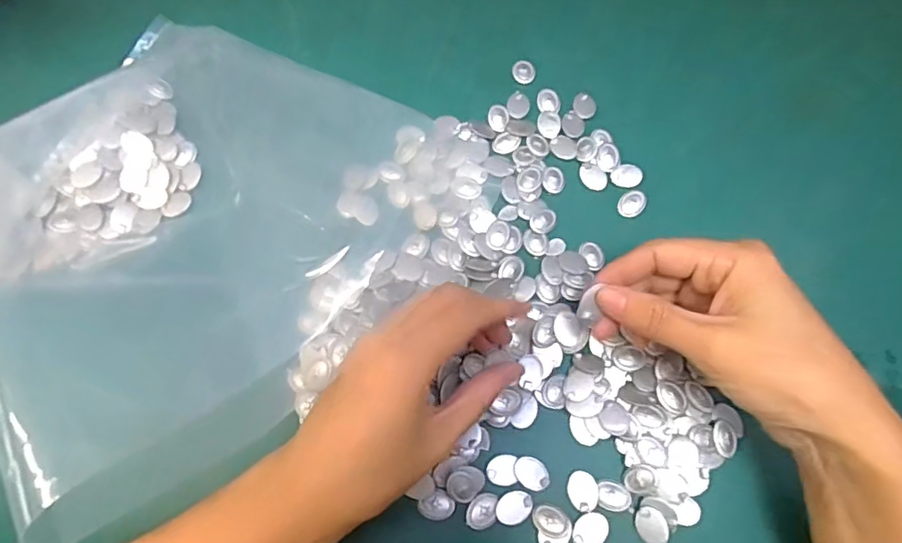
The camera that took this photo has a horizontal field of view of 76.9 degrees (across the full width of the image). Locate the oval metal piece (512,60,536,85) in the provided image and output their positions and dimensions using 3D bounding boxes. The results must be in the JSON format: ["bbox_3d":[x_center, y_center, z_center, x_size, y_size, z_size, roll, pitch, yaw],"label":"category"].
[{"bbox_3d":[0.049,-0.133,0.381,0.016,0.004,0.017,18,72,5],"label":"oval metal piece"}]

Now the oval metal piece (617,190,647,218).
[{"bbox_3d":[0.112,-0.042,0.350,0.014,0.004,0.019,36,74,10],"label":"oval metal piece"}]

